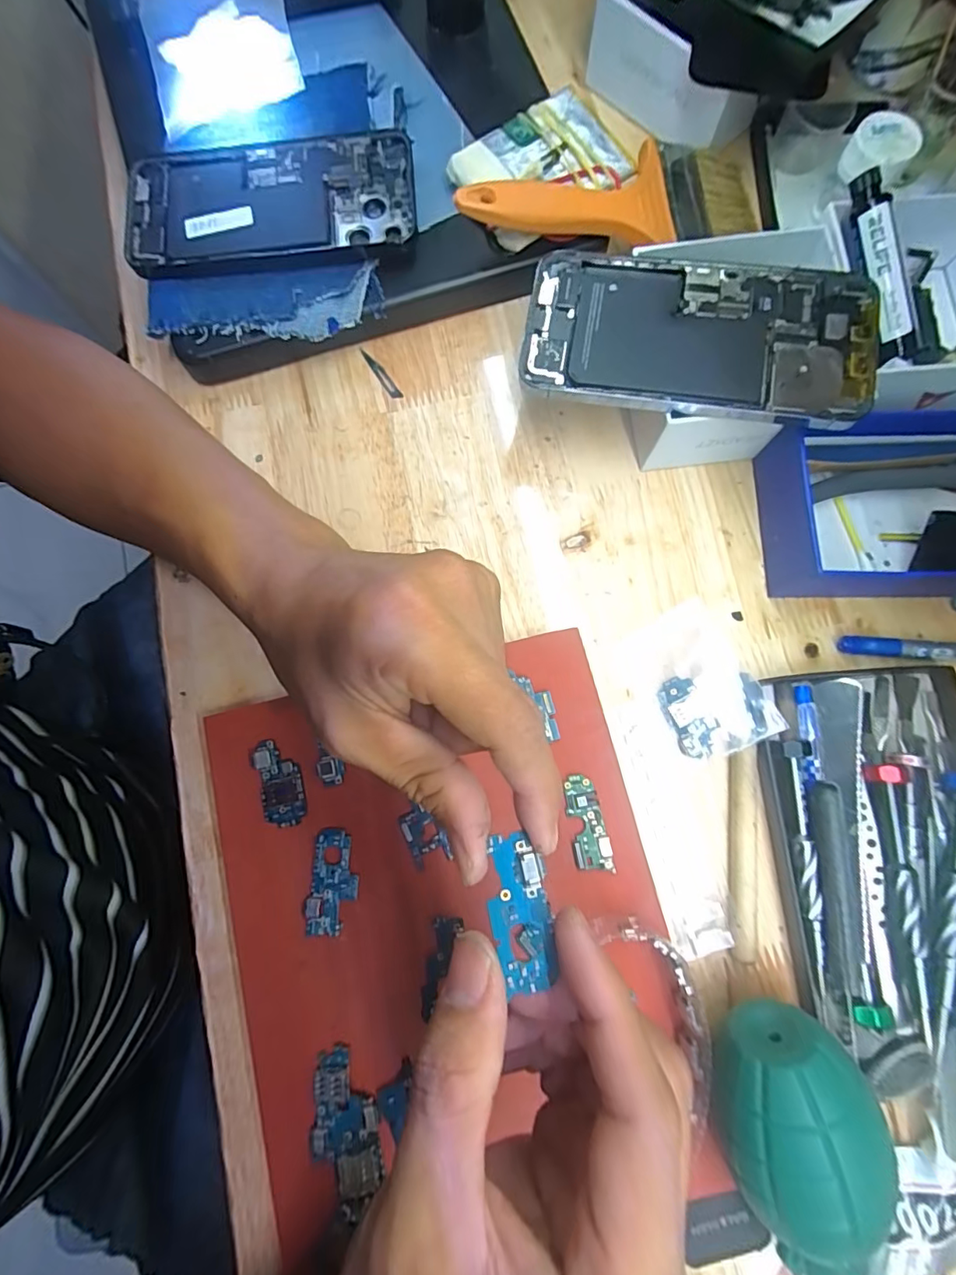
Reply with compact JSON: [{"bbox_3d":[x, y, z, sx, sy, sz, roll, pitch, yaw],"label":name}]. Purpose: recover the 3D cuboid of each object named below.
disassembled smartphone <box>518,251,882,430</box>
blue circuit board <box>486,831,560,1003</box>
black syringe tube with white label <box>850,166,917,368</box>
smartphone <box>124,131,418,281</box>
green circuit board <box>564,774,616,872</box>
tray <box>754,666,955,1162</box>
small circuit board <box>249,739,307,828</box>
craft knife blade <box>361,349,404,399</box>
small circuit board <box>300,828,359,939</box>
[{"bbox_3d":[0.101,-0.142,0.237,0.155,0.013,0.076,11,79,3],"label":"disassembled smartphone"},{"bbox_3d":[0.012,0.080,0.149,0.018,0.004,0.041,-8,78,0],"label":"blue circuit board"},{"bbox_3d":[0.202,-0.183,0.252,0.016,0.012,0.086,-22,101,-3],"label":"black syringe tube with white label"},{"bbox_3d":[-0.114,-0.238,0.278,0.155,0.013,0.078,-6,79,0],"label":"smartphone"},{"bbox_3d":[0.052,0.088,0.240,0.016,0.004,0.043,-11,79,-1],"label":"green circuit board"},{"bbox_3d":[0.195,0.105,0.225,0.111,0.025,0.181,-7,79,0],"label":"tray"},{"bbox_3d":[-0.096,0.070,0.244,0.022,0.004,0.041,-18,79,-2],"label":"small circuit board"},{"bbox_3d":[-0.056,-0.154,0.295,0.006,0.004,0.040,-35,79,2],"label":"craft knife blade"},{"bbox_3d":[-0.068,0.114,0.235,0.023,0.004,0.046,8,79,3],"label":"small circuit board"}]

